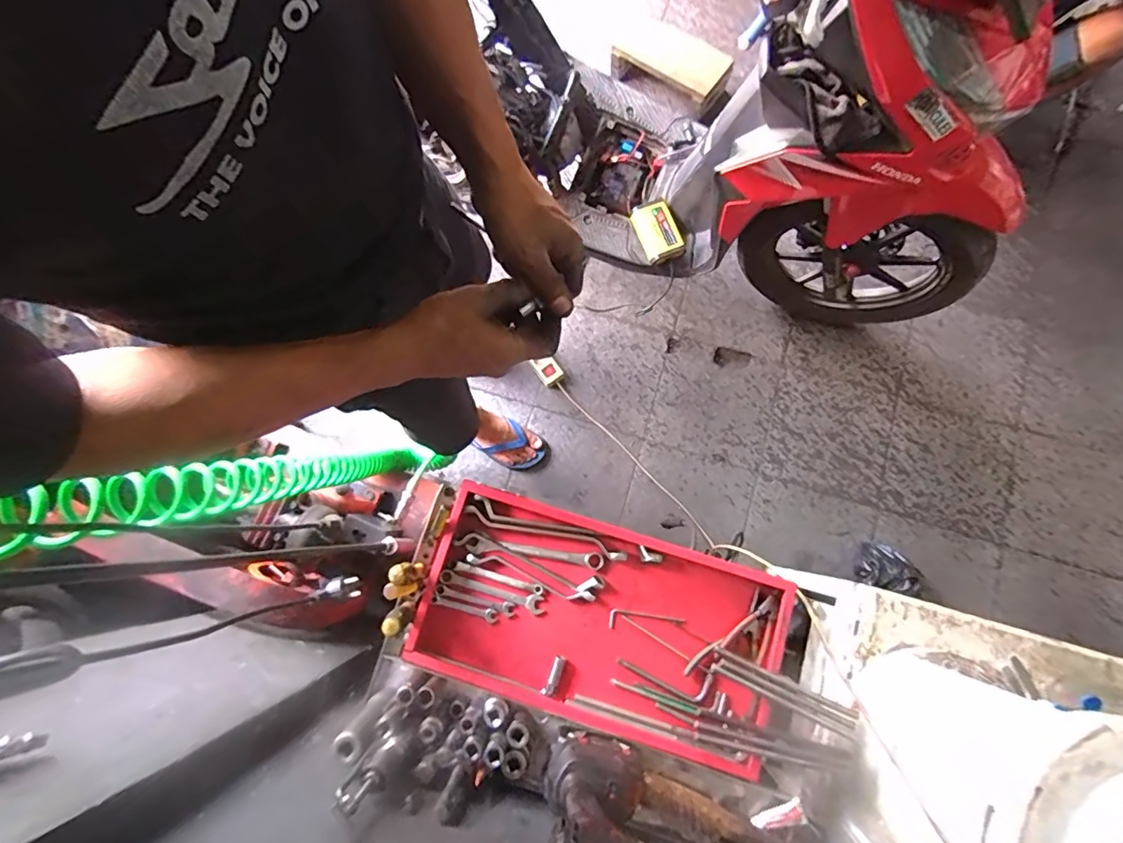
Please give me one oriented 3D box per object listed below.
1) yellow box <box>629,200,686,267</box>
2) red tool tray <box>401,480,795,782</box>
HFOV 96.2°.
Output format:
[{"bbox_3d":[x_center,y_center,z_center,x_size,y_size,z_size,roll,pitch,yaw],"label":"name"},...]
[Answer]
[{"bbox_3d":[0.204,-0.408,1.083,0.083,0.042,0.126,-22,78,-3],"label":"yellow box"},{"bbox_3d":[0.052,0.277,0.718,0.492,0.057,0.265,18,79,5],"label":"red tool tray"}]

